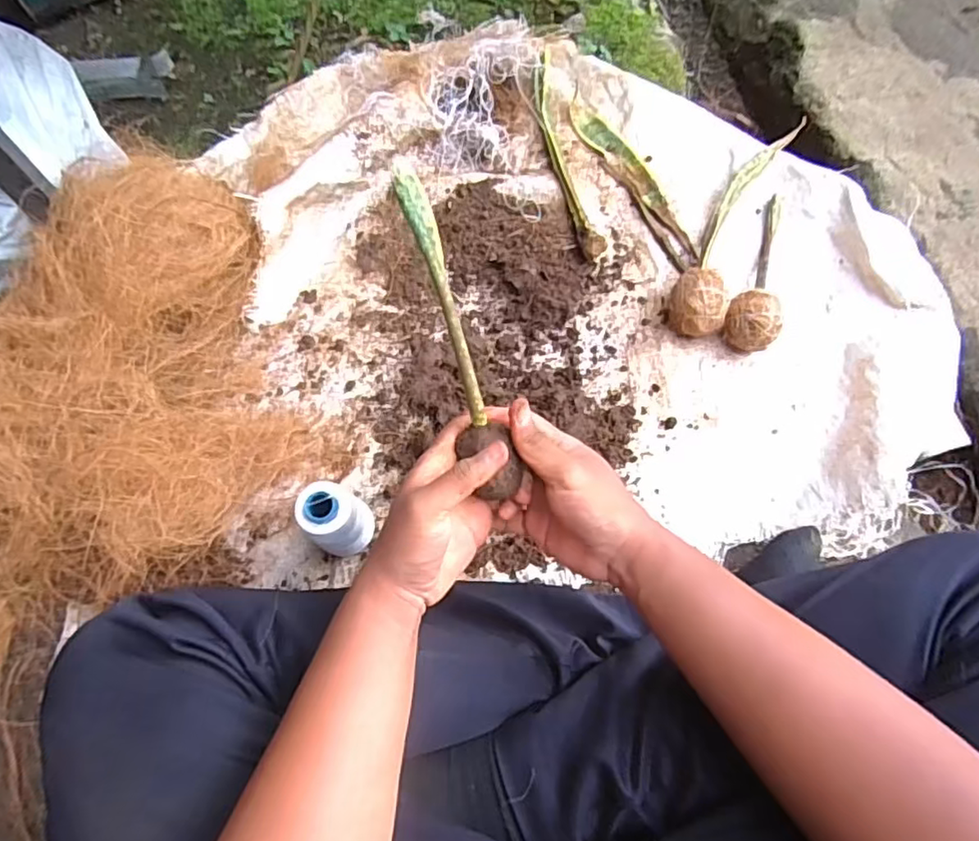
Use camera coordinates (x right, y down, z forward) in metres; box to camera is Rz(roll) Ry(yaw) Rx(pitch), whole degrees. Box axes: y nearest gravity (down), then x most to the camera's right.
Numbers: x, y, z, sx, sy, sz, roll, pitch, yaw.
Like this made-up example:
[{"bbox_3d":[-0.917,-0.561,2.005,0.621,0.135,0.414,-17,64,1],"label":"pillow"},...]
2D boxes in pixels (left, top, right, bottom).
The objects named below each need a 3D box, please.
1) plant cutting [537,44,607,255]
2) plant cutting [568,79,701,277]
[{"bbox_3d":[0.091,-0.328,0.739,0.033,0.030,0.304,-11,70,-5],"label":"plant cutting"},{"bbox_3d":[0.175,-0.295,0.738,0.045,0.014,0.271,-27,72,-10],"label":"plant cutting"}]

